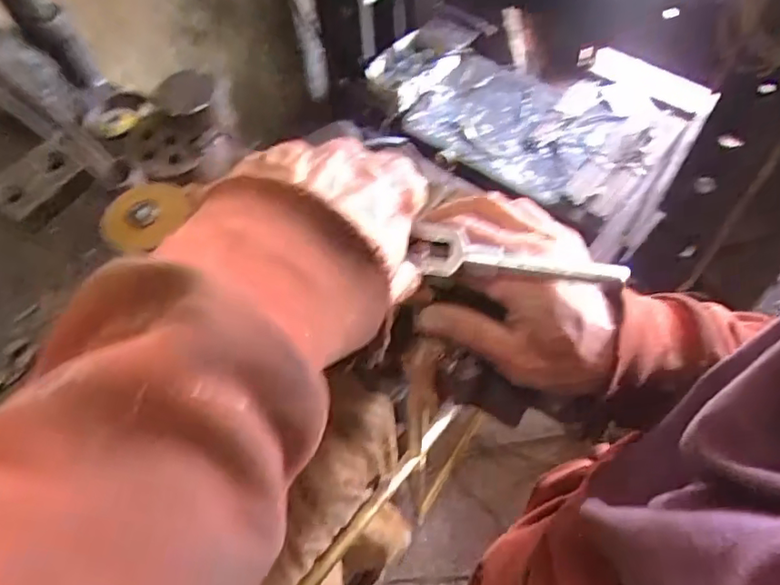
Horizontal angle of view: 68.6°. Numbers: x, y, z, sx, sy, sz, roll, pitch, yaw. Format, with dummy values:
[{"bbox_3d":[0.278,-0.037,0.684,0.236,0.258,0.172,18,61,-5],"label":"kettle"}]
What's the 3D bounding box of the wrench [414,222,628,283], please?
[{"bbox_3d":[0.066,-0.017,0.292,0.105,0.009,0.025,6,61,6],"label":"wrench"}]

